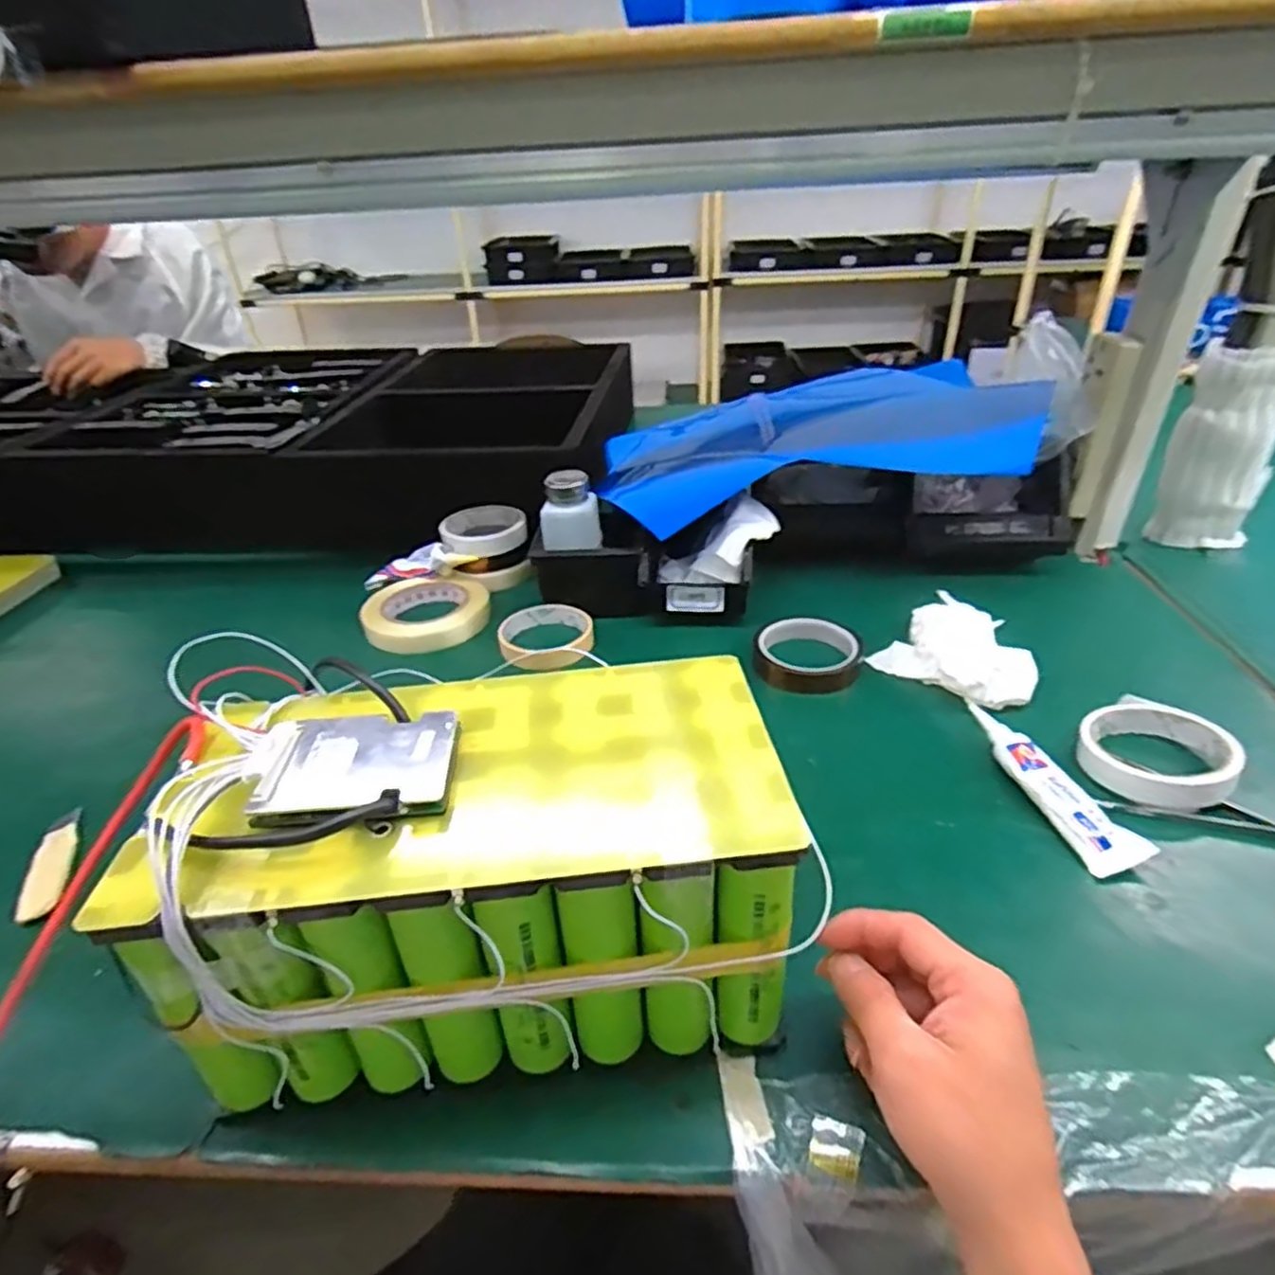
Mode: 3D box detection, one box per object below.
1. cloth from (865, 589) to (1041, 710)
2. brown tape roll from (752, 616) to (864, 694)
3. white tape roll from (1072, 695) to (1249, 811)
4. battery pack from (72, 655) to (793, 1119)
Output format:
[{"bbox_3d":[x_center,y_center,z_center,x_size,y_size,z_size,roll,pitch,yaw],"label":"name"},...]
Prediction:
[{"bbox_3d":[0.279,0.008,0.615,0.111,0.039,0.124,-22,37,-25],"label":"cloth"},{"bbox_3d":[0.148,0.013,0.639,0.090,0.027,0.075,9,35,19],"label":"brown tape roll"},{"bbox_3d":[0.359,0.074,0.503,0.088,0.027,0.085,-3,33,2],"label":"white tape roll"},{"bbox_3d":[-0.070,0.116,0.366,0.274,0.164,0.141,-6,33,-2],"label":"battery pack"}]

